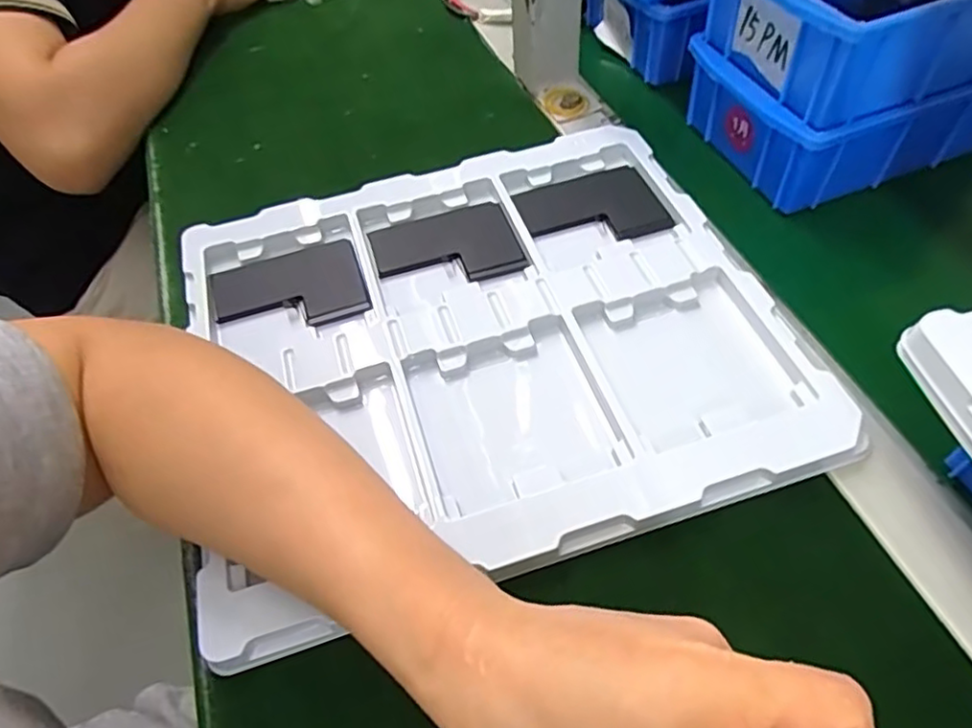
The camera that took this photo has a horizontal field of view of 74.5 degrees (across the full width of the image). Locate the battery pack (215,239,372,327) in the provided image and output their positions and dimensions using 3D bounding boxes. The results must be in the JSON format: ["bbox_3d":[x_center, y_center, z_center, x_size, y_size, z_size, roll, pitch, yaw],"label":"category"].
[{"bbox_3d":[-0.122,-0.044,0.397,0.090,0.004,0.069,-19,54,-8],"label":"battery pack"}]

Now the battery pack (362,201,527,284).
[{"bbox_3d":[-0.026,-0.074,0.411,0.090,0.004,0.067,-16,54,-5],"label":"battery pack"}]

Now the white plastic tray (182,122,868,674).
[{"bbox_3d":[-0.003,-0.022,0.361,0.313,0.017,0.272,-18,54,-7],"label":"white plastic tray"}]

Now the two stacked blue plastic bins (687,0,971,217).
[{"bbox_3d":[0.251,-0.210,0.411,0.200,0.111,0.133,-20,54,-9],"label":"two stacked blue plastic bins"}]

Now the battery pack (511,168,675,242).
[{"bbox_3d":[0.069,-0.102,0.423,0.087,0.005,0.068,-15,54,-5],"label":"battery pack"}]

